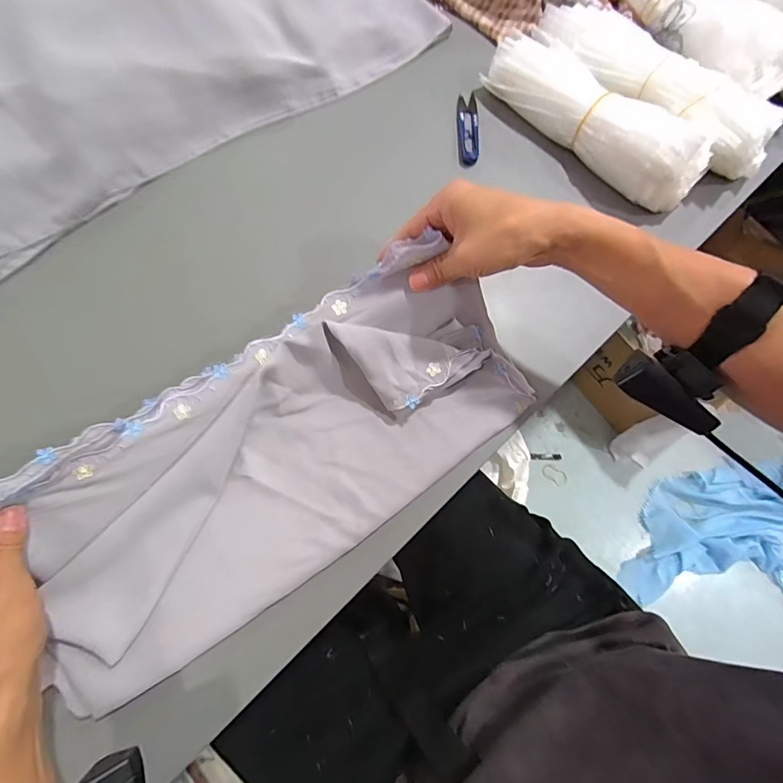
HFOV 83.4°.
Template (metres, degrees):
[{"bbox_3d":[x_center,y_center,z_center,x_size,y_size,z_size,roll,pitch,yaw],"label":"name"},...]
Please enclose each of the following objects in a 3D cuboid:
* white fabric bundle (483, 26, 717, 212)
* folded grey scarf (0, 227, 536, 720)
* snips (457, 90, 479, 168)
[{"bbox_3d":[0.218,-0.300,0.465,0.077,0.062,0.257,-42,80,-11],"label":"white fabric bundle"},{"bbox_3d":[-0.088,0.049,0.355,0.429,0.088,0.183,-34,79,-10],"label":"folded grey scarf"},{"bbox_3d":[0.087,-0.298,0.501,0.024,0.013,0.098,4,76,-1],"label":"snips"}]

